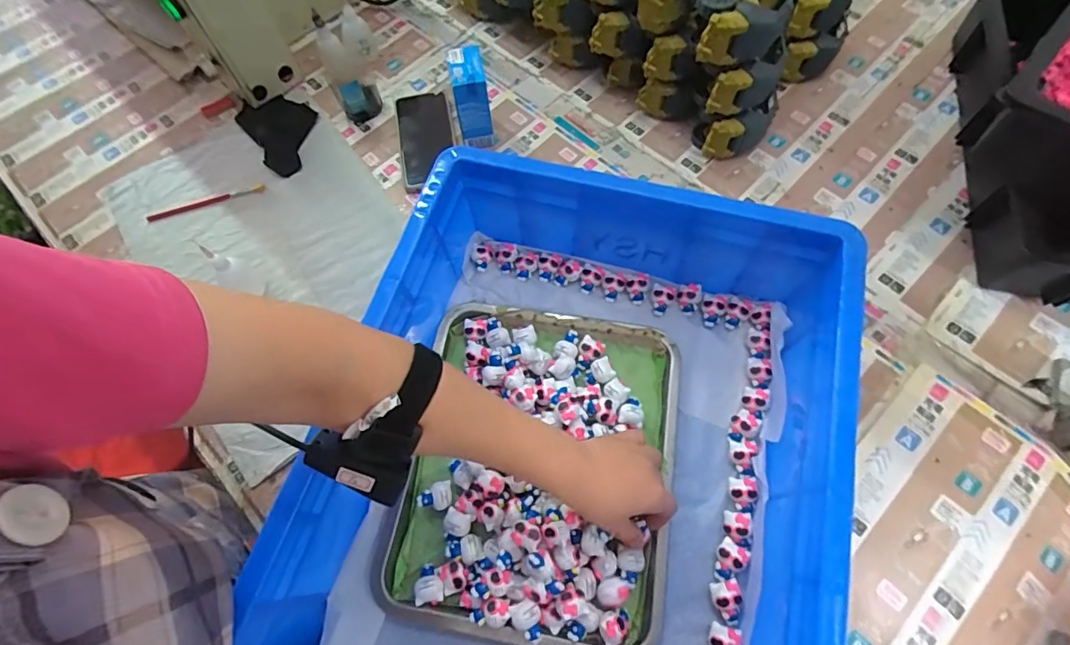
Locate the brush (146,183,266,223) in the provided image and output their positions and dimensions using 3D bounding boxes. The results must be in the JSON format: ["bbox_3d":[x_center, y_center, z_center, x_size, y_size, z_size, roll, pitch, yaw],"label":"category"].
[{"bbox_3d":[-0.439,-0.159,0.658,0.160,0.011,0.014,-15,68,-4],"label":"brush"}]

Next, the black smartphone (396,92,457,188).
[{"bbox_3d":[-0.152,-0.256,0.690,0.075,0.016,0.168,-12,68,-2],"label":"black smartphone"}]

